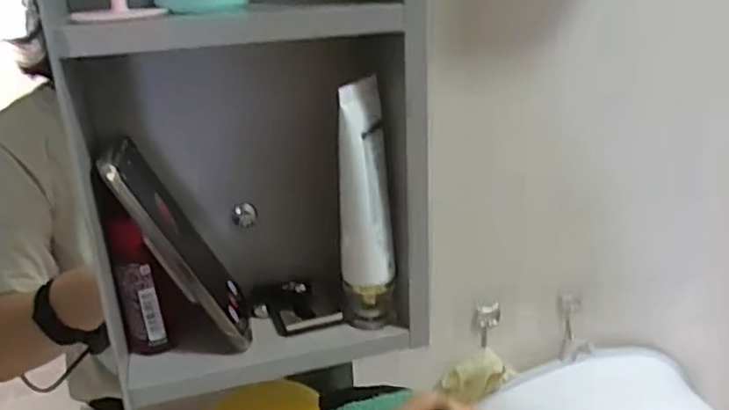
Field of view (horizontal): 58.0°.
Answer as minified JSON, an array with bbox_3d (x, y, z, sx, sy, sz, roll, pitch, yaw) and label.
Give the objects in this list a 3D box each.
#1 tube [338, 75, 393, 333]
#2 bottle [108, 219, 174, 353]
[{"bbox_3d":[0.001,0.002,0.463,0.035,0.174,0.051,-2,21,2],"label":"tube"},{"bbox_3d":[-0.154,0.058,0.450,0.023,0.097,0.023,-21,28,-39],"label":"bottle"}]

